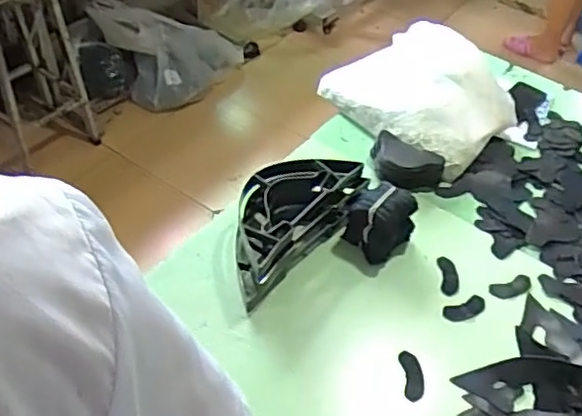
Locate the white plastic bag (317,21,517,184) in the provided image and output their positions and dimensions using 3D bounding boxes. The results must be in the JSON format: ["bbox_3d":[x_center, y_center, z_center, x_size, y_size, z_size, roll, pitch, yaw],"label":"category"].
[{"bbox_3d":[0.247,-0.227,1.211,0.268,0.160,0.333,-38,57,-26],"label":"white plastic bag"}]

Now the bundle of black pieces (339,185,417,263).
[{"bbox_3d":[0.140,0.022,0.971,0.110,0.085,0.107,5,49,8],"label":"bundle of black pieces"}]

